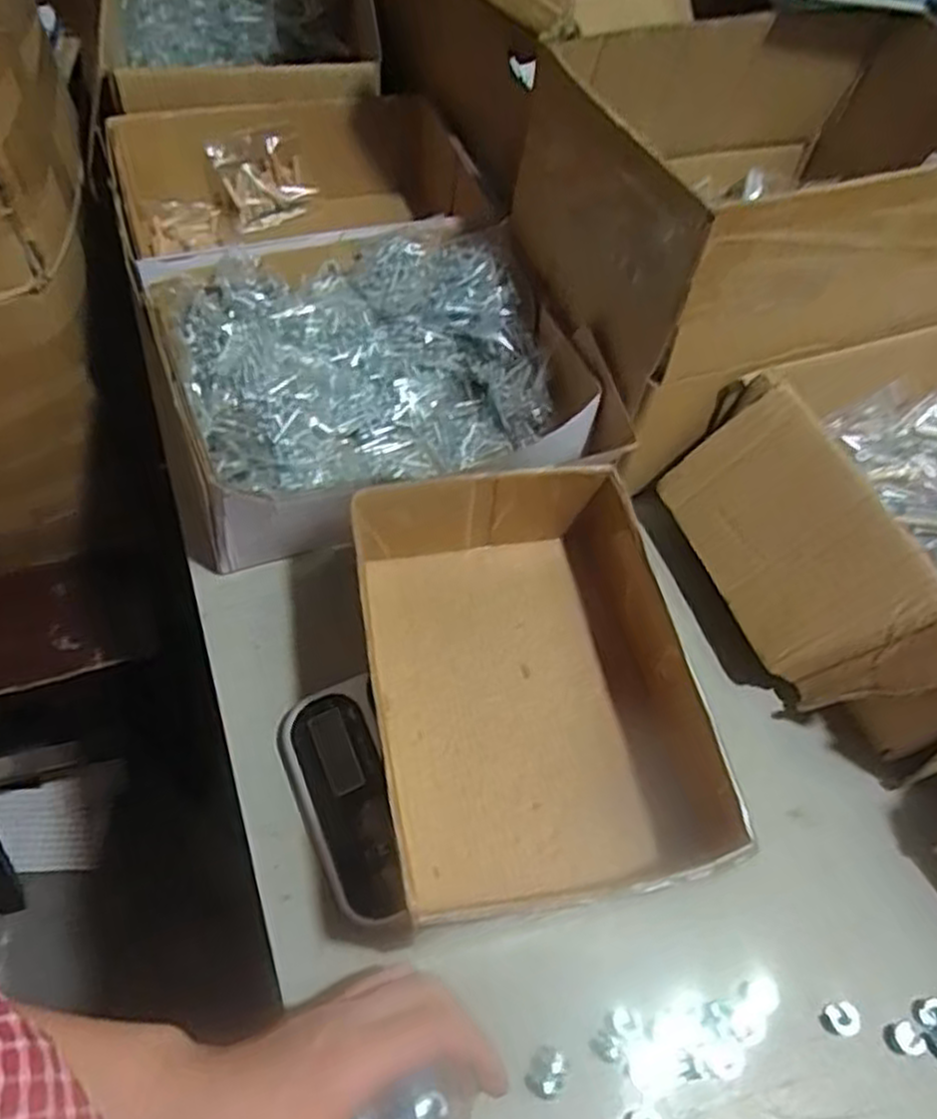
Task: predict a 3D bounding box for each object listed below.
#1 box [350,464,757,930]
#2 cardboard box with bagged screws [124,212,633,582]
[{"bbox_3d":[0.036,0.067,0.458,0.174,0.074,0.238,-8,57,-10],"label":"box"},{"bbox_3d":[-0.068,-0.134,0.596,0.293,0.104,0.255,-14,58,-14],"label":"cardboard box with bagged screws"}]

